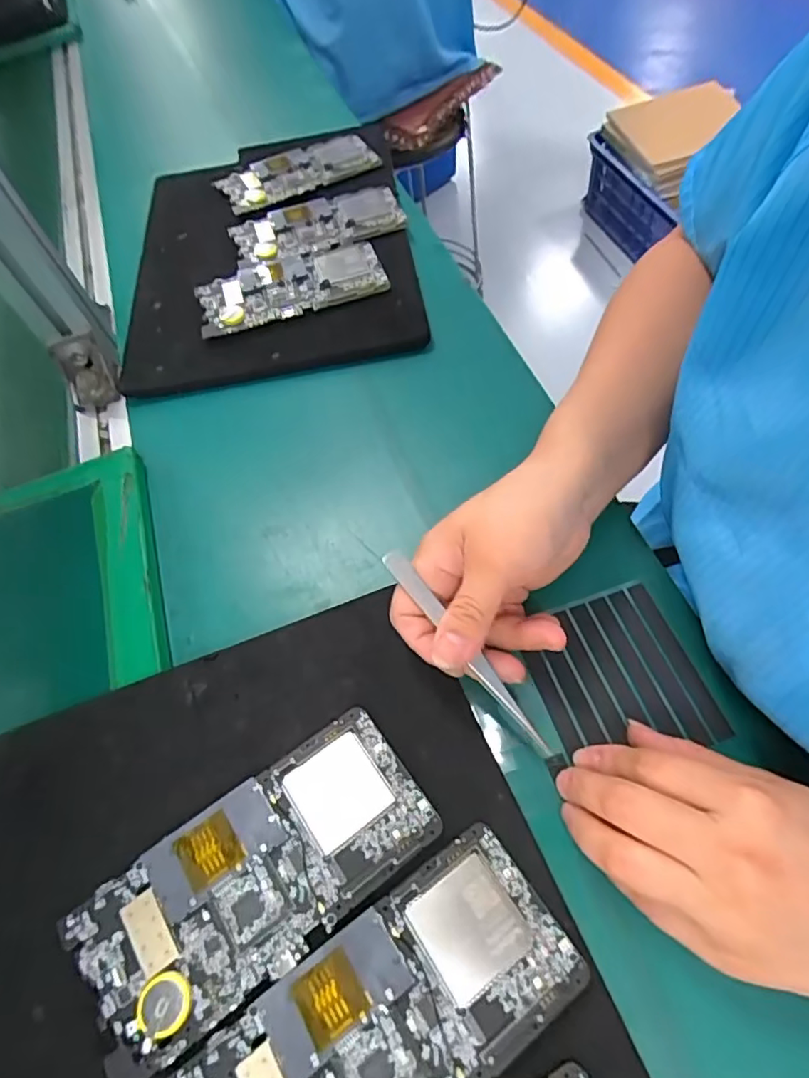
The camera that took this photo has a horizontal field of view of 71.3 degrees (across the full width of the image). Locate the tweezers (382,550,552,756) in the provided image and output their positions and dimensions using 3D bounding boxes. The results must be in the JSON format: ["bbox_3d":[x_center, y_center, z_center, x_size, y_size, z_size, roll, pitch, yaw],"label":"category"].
[{"bbox_3d":[0.030,0.055,0.283,0.010,0.004,0.124,-35,79,-17],"label":"tweezers"}]

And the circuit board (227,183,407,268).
[{"bbox_3d":[-0.083,-0.302,0.540,0.162,0.015,0.081,-18,60,-2],"label":"circuit board"}]

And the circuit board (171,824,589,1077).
[{"bbox_3d":[-0.006,0.191,0.222,0.152,0.009,0.071,-34,62,-11],"label":"circuit board"}]

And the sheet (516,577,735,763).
[{"bbox_3d":[0.115,0.074,0.310,0.082,0.006,0.089,-18,61,-3],"label":"sheet"}]

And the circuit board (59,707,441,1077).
[{"bbox_3d":[-0.063,0.147,0.252,0.150,0.011,0.072,-35,62,-12],"label":"circuit board"}]

